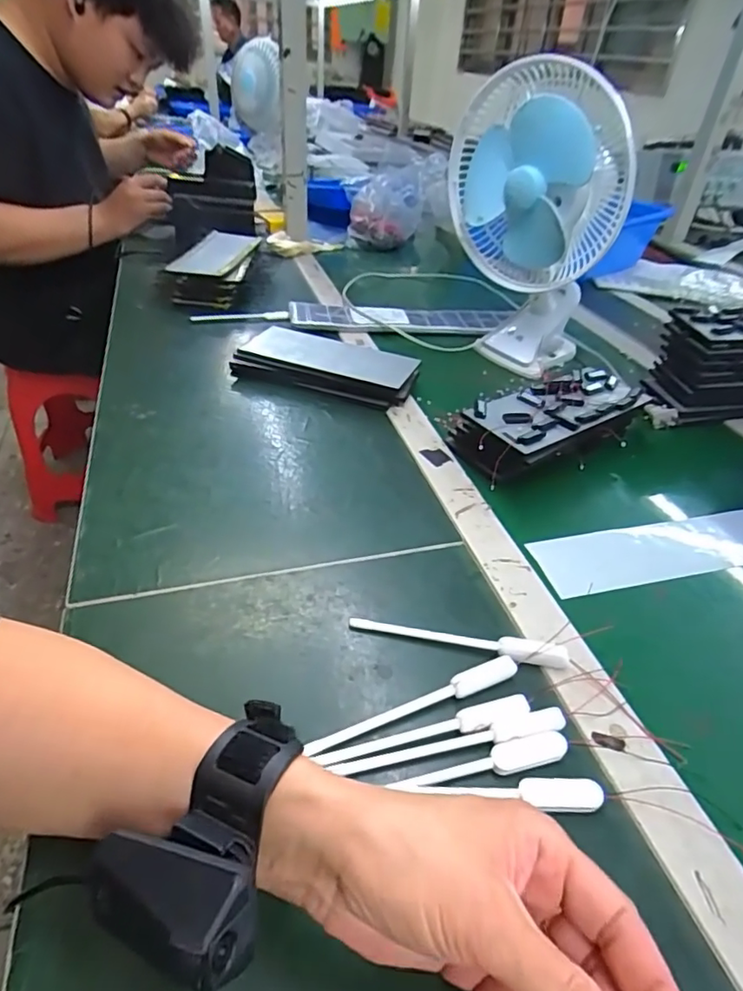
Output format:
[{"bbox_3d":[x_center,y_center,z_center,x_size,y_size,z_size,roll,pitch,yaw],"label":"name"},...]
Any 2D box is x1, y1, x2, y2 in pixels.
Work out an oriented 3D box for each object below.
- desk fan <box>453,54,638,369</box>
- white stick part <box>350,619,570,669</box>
[{"bbox_3d":[0.186,-0.320,0.669,0.188,0.309,0.133,13,40,10],"label":"desk fan"},{"bbox_3d":[0.058,0.095,0.369,0.144,0.011,0.012,9,39,7],"label":"white stick part"}]

